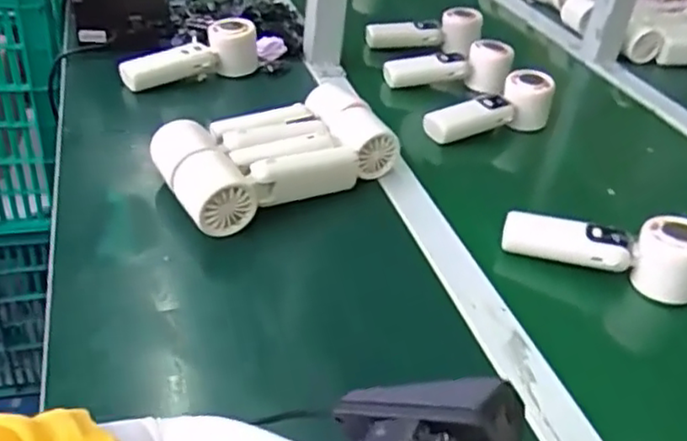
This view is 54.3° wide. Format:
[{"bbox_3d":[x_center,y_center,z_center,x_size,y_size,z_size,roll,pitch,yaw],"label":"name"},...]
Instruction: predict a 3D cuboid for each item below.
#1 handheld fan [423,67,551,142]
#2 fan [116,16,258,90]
[{"bbox_3d":[0.169,-0.125,0.790,0.166,0.058,0.050,-20,41,-12],"label":"handheld fan"},{"bbox_3d":[-0.186,-0.194,0.822,0.170,0.066,0.053,-21,42,-15],"label":"fan"}]

